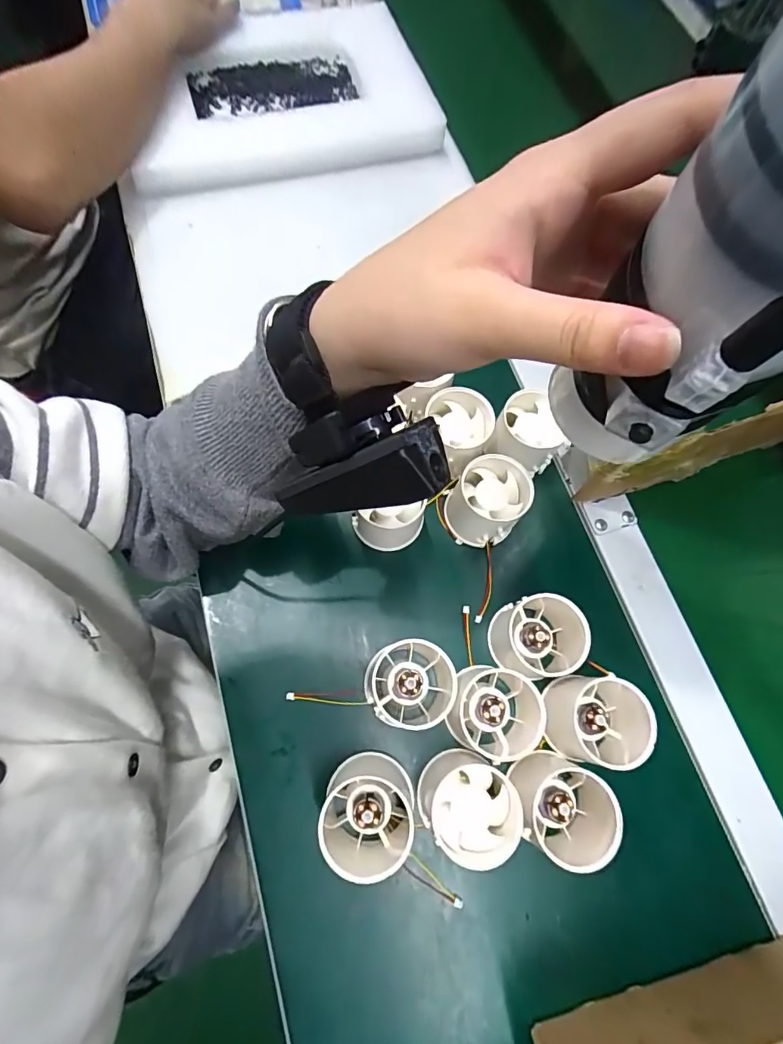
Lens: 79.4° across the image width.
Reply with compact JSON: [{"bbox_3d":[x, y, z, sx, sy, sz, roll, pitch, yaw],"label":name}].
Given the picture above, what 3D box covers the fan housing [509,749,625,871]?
[{"bbox_3d":[0.106,0.179,0.291,0.062,0.057,0.057,2,70,-5],"label":"fan housing"}]

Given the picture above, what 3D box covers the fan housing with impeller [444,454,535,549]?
[{"bbox_3d":[0.072,-0.014,0.355,0.054,0.047,0.059,36,71,8],"label":"fan housing with impeller"}]

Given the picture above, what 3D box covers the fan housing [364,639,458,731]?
[{"bbox_3d":[0.015,0.108,0.316,0.063,0.036,0.056,-13,72,-9],"label":"fan housing"}]

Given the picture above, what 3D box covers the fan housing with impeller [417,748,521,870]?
[{"bbox_3d":[0.047,0.175,0.293,0.053,0.041,0.057,2,70,-5],"label":"fan housing with impeller"}]

